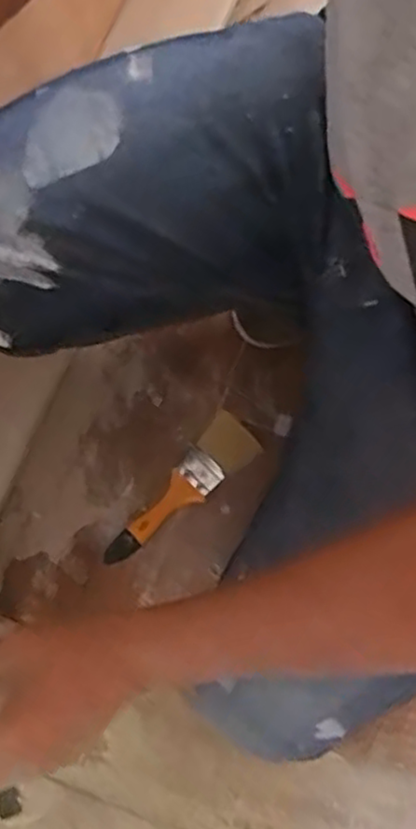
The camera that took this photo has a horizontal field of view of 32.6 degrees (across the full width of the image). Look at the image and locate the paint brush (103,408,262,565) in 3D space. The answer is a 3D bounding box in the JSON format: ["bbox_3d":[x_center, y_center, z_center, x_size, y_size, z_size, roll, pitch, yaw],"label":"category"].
[{"bbox_3d":[-0.023,0.083,0.716,0.056,0.024,0.187,38,78,12],"label":"paint brush"}]

